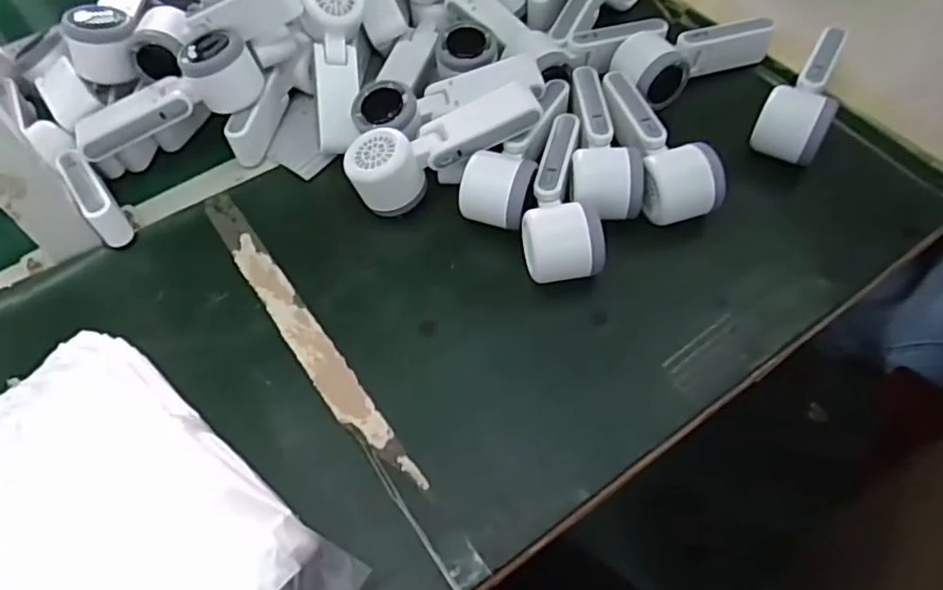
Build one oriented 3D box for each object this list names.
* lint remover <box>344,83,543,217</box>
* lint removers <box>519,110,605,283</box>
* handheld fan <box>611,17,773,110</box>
[{"bbox_3d":[-0.023,-0.120,0.559,0.161,0.066,0.059,-17,57,-8],"label":"lint remover"},{"bbox_3d":[0.068,-0.083,0.537,0.059,0.051,0.163,-4,56,1],"label":"lint removers"},{"bbox_3d":[0.211,-0.230,0.625,0.159,0.054,0.057,-27,59,-14],"label":"handheld fan"}]

